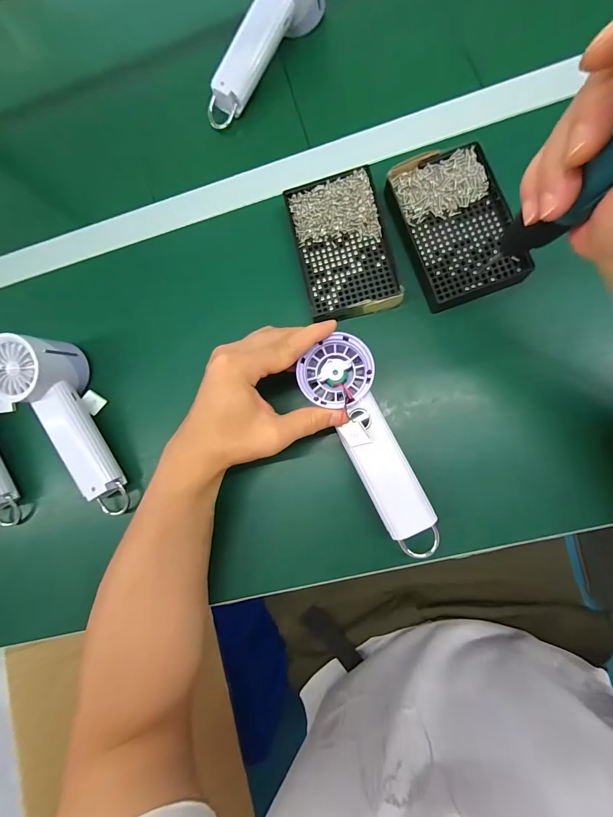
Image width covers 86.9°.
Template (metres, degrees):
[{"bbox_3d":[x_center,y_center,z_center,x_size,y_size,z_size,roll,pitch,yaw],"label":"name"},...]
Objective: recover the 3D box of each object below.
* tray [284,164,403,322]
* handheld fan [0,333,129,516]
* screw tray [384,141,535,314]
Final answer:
[{"bbox_3d":[0.034,-0.159,0.315,0.084,0.014,0.140,-13,82,6],"label":"tray"},{"bbox_3d":[-0.236,0.019,0.325,0.065,0.054,0.195,-28,94,4],"label":"handheld fan"},{"bbox_3d":[0.139,-0.172,0.303,0.095,0.017,0.140,-20,82,5],"label":"screw tray"}]

